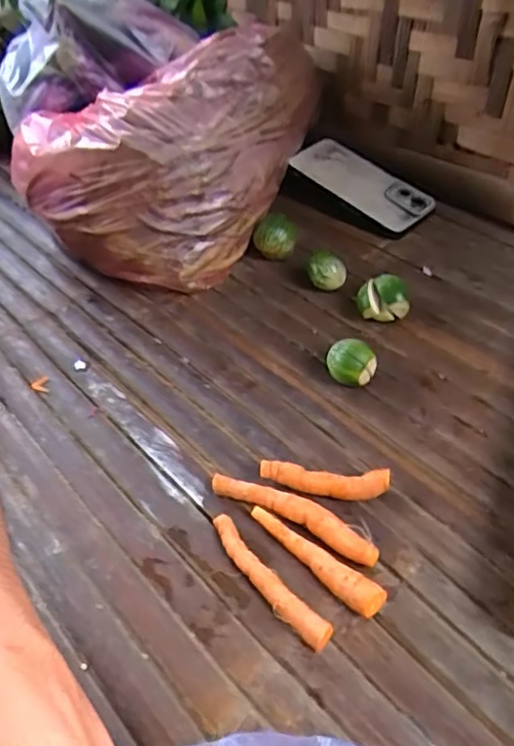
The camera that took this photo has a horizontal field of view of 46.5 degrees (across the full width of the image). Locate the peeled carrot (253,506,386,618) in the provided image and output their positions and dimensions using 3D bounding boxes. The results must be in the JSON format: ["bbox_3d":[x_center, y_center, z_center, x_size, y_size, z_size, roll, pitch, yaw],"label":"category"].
[{"bbox_3d":[0.035,0.119,0.386,0.103,0.020,0.018,30,55,31],"label":"peeled carrot"}]

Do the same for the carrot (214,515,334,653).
[{"bbox_3d":[0.004,0.131,0.381,0.019,0.017,0.107,-34,51,-25],"label":"carrot"}]

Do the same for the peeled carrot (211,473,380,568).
[{"bbox_3d":[0.025,0.097,0.413,0.125,0.019,0.020,21,51,25],"label":"peeled carrot"}]

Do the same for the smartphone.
[{"bbox_3d":[0.116,-0.218,0.678,0.074,0.013,0.167,-33,58,-25],"label":"smartphone"}]

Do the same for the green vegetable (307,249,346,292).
[{"bbox_3d":[0.068,-0.097,0.581,0.037,0.037,0.028,3,45,9],"label":"green vegetable"}]

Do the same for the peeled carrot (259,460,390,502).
[{"bbox_3d":[0.048,0.078,0.428,0.090,0.018,0.021,5,46,12],"label":"peeled carrot"}]

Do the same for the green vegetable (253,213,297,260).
[{"bbox_3d":[0.019,-0.140,0.627,0.043,0.038,0.036,-4,45,2],"label":"green vegetable"}]

